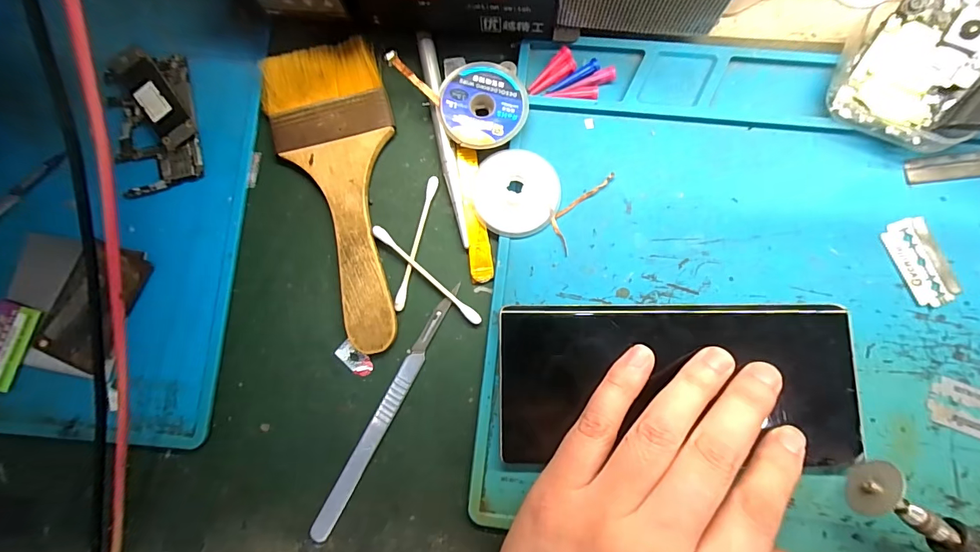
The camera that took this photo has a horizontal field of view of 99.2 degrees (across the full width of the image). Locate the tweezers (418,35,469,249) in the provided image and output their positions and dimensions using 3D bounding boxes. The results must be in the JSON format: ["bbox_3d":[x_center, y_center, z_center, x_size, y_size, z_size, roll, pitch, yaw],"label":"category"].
[{"bbox_3d":[-0.023,-0.072,0.214,0.008,0.013,0.114,-11,83,2],"label":"tweezers"}]

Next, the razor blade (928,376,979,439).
[{"bbox_3d":[0.223,0.062,0.188,0.041,0.004,0.022,20,85,6],"label":"razor blade"}]

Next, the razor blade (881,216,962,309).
[{"bbox_3d":[0.207,-0.007,0.199,0.024,0.004,0.042,-19,82,1],"label":"razor blade"}]

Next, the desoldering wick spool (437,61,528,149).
[{"bbox_3d":[-0.003,-0.086,0.215,0.043,0.012,0.044,0,83,3],"label":"desoldering wick spool"}]

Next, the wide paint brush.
[{"bbox_3d":[-0.075,-0.042,0.214,0.061,0.010,0.158,-13,83,2],"label":"wide paint brush"}]

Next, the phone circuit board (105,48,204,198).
[{"bbox_3d":[-0.177,-0.083,0.220,0.042,0.010,0.074,-17,83,1],"label":"phone circuit board"}]

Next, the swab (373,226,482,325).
[{"bbox_3d":[-0.032,-0.001,0.209,0.071,0.005,0.005,41,87,7],"label":"swab"}]

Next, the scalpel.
[{"bbox_3d":[-0.050,0.064,0.203,0.009,0.004,0.133,27,85,6],"label":"scalpel"}]

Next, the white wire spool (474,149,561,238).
[{"bbox_3d":[0.014,-0.042,0.209,0.042,0.012,0.043,0,83,3],"label":"white wire spool"}]

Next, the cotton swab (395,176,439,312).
[{"bbox_3d":[-0.038,-0.017,0.212,0.005,0.004,0.071,14,84,5],"label":"cotton swab"}]

